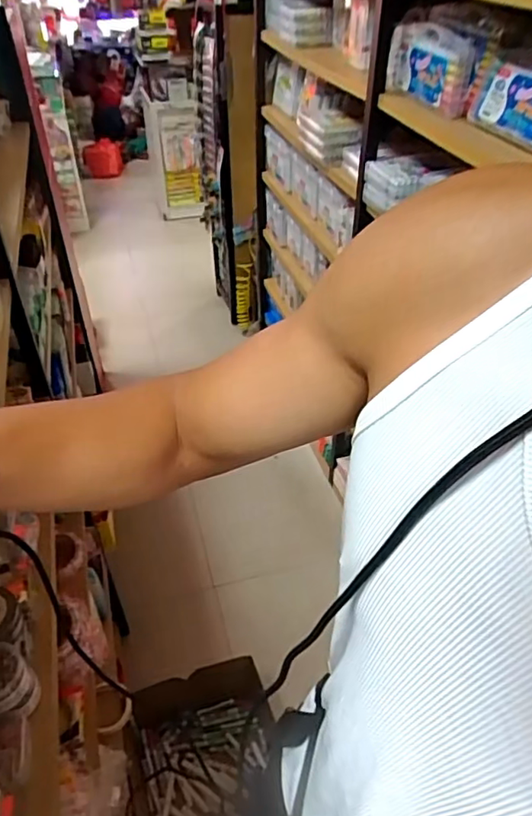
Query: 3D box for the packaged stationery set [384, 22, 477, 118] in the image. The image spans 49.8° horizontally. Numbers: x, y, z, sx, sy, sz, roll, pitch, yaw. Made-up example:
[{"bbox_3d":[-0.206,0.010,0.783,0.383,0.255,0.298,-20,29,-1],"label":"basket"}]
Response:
[{"bbox_3d":[0.323,-0.684,1.142,0.069,0.120,0.263,-8,41,-9],"label":"packaged stationery set"}]

